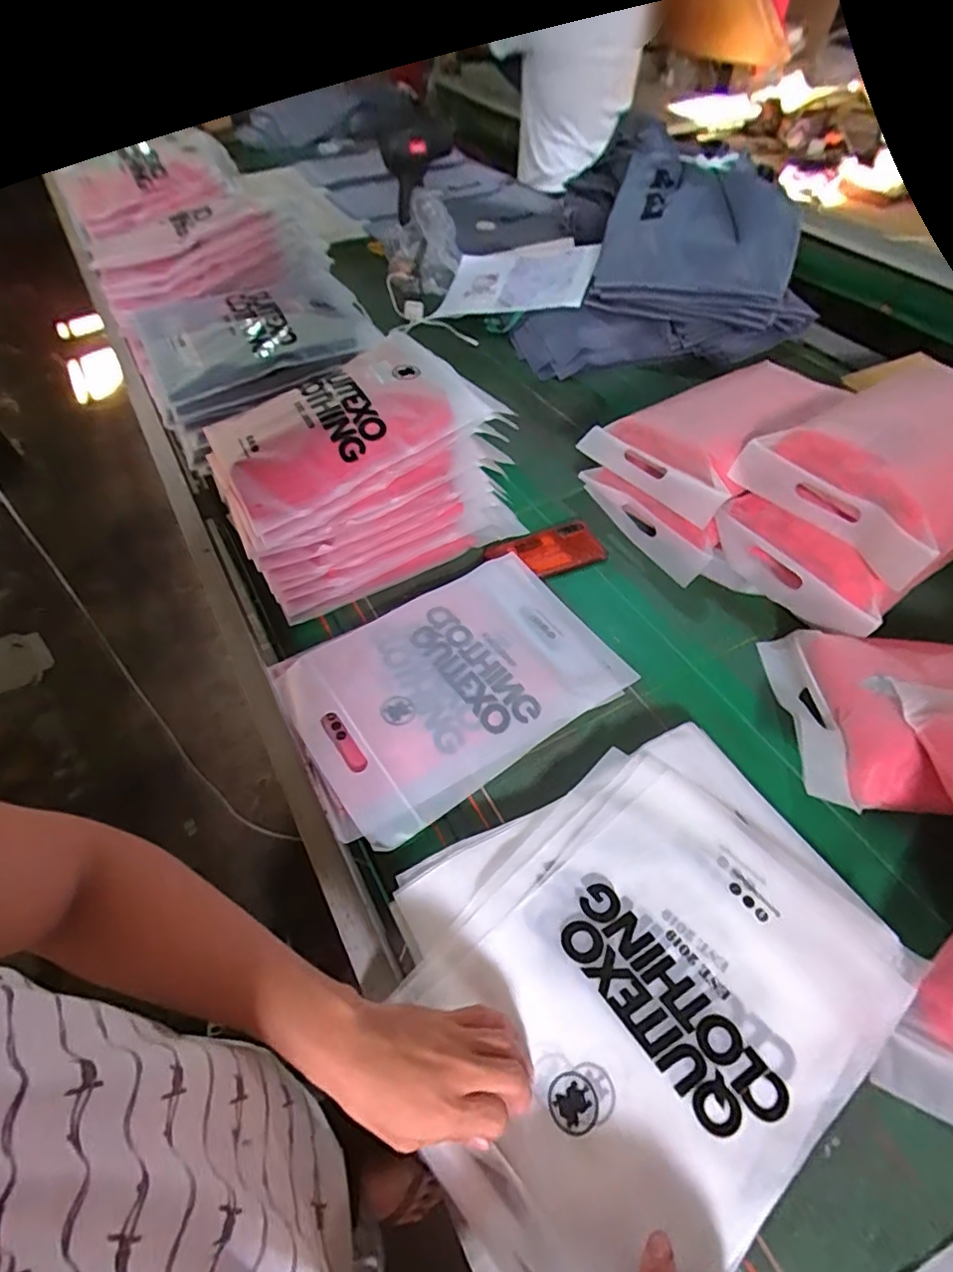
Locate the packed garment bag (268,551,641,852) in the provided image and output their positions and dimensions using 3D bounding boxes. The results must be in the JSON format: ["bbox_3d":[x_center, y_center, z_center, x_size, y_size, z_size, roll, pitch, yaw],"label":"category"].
[{"bbox_3d":[-0.029,0.051,0.688,0.365,0.040,0.258,-27,55,-19],"label":"packed garment bag"}]

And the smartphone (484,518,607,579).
[{"bbox_3d":[0.101,-0.119,0.829,0.159,0.011,0.081,-16,63,-9],"label":"smartphone"}]

